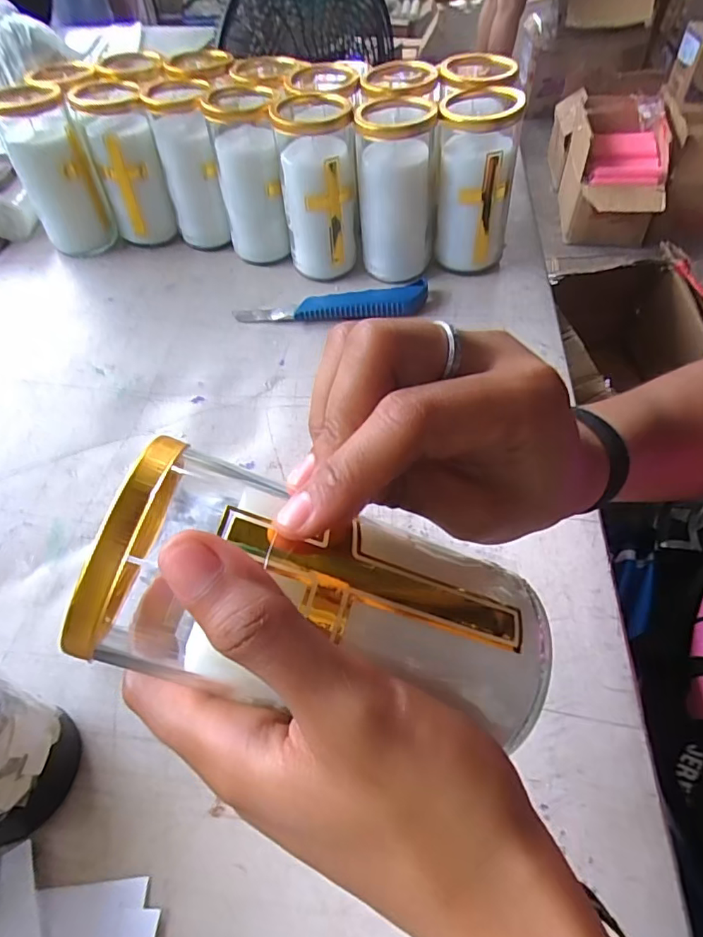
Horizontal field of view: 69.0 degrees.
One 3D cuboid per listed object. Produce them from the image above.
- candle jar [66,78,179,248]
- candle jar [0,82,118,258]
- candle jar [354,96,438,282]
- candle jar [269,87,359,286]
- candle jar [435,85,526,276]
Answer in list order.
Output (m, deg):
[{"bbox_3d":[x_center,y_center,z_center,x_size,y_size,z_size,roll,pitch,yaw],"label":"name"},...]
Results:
[{"bbox_3d":[-0.221,-0.298,0.515,0.060,0.135,0.064,-16,53,-9],"label":"candle jar"},{"bbox_3d":[-0.293,-0.293,0.508,0.067,0.142,0.067,-25,55,-16],"label":"candle jar"},{"bbox_3d":[0.040,-0.245,0.461,0.065,0.132,0.064,1,52,4],"label":"candle jar"},{"bbox_3d":[-0.030,-0.255,0.474,0.062,0.136,0.075,-3,52,1],"label":"candle jar"},{"bbox_3d":[0.111,-0.253,0.463,0.068,0.134,0.078,9,53,10],"label":"candle jar"}]

